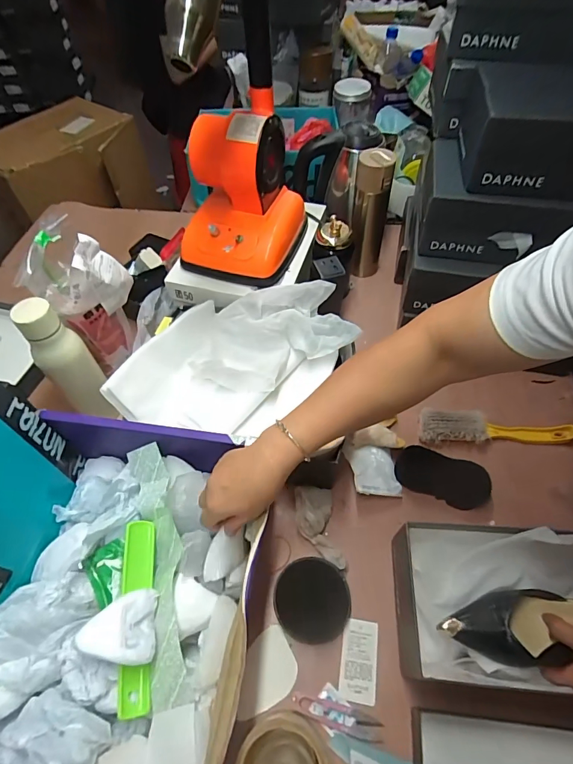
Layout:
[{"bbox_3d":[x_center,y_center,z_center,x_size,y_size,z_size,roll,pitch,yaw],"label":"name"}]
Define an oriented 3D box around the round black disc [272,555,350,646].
[{"bbox_3d":[0.032,0.274,0.513,0.091,0.032,0.090,0,56,0],"label":"round black disc"}]

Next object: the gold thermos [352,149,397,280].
[{"bbox_3d":[0.162,-0.321,0.792,0.066,0.235,0.077,9,56,6],"label":"gold thermos"}]

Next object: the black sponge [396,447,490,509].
[{"bbox_3d":[0.231,0.143,0.606,0.135,0.031,0.063,17,58,12],"label":"black sponge"}]

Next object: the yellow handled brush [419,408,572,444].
[{"bbox_3d":[0.329,0.071,0.643,0.235,0.031,0.048,0,56,1],"label":"yellow handled brush"}]

